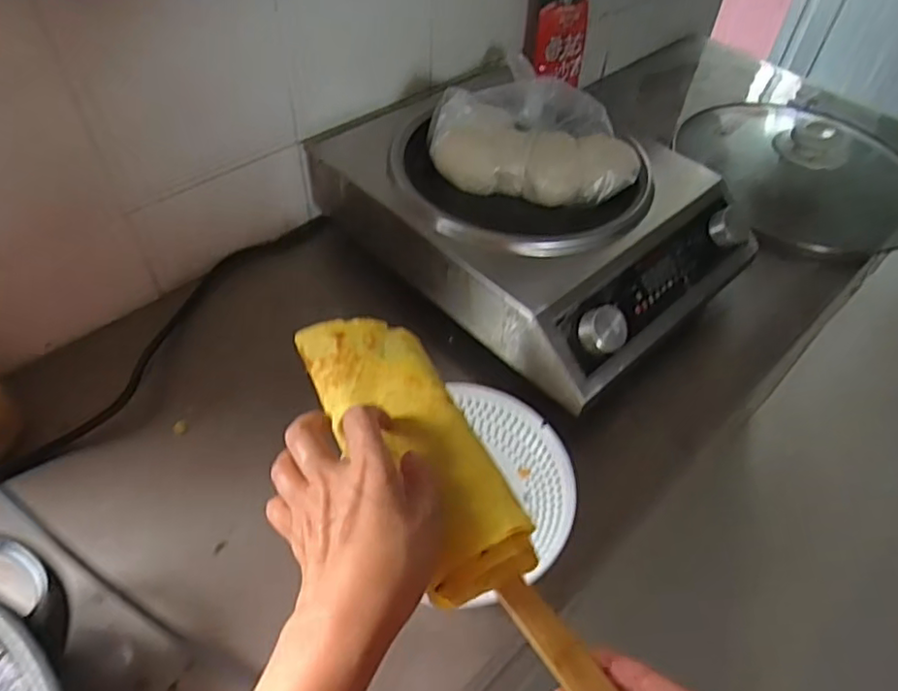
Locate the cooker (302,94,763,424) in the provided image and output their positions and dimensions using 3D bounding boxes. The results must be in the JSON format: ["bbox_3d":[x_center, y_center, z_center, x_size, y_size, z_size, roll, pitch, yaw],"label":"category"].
[{"bbox_3d":[0.103,-0.165,0.690,0.348,0.099,0.403,-35,59,-29],"label":"cooker"}]

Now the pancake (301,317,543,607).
[{"bbox_3d":[-0.027,0.060,0.415,0.075,0.050,0.216,-25,55,-23],"label":"pancake"}]

